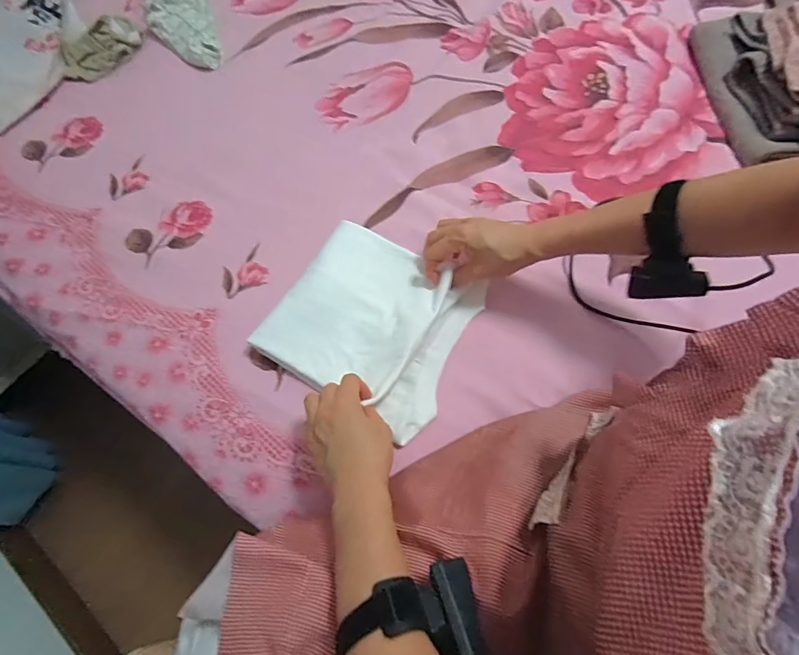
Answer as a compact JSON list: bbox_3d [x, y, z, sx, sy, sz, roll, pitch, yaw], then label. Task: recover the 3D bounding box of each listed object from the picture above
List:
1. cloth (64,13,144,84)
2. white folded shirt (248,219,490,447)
[{"bbox_3d":[-0.530,-0.496,0.792,0.059,0.041,0.147,42,75,18],"label":"cloth"},{"bbox_3d":[-0.029,-0.010,0.566,0.226,0.039,0.215,29,72,14],"label":"white folded shirt"}]

